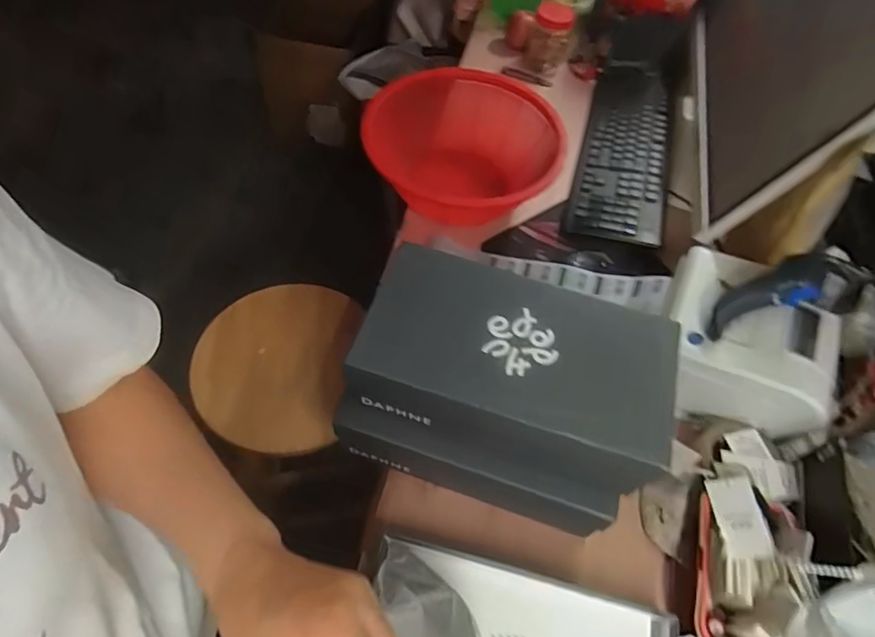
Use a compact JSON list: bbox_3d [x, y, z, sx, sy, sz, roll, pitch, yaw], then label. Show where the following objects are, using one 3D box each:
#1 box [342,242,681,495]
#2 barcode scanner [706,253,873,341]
[{"bbox_3d":[0.076,0.041,0.535,0.290,0.091,0.162,19,58,8],"label":"box"},{"bbox_3d":[0.386,-0.022,0.608,0.160,0.067,0.071,-18,55,21],"label":"barcode scanner"}]

